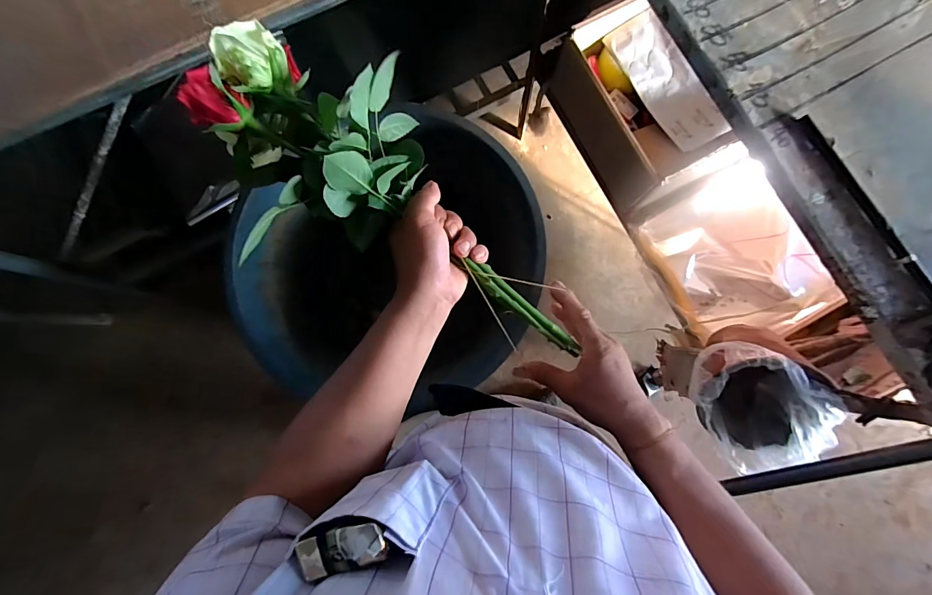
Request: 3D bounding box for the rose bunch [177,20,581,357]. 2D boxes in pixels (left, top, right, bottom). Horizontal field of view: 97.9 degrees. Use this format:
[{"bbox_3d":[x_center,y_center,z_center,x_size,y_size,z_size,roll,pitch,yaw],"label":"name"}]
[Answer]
[{"bbox_3d":[-0.061,-0.074,0.374,0.393,0.085,0.185,38,91,-9],"label":"rose bunch"}]

